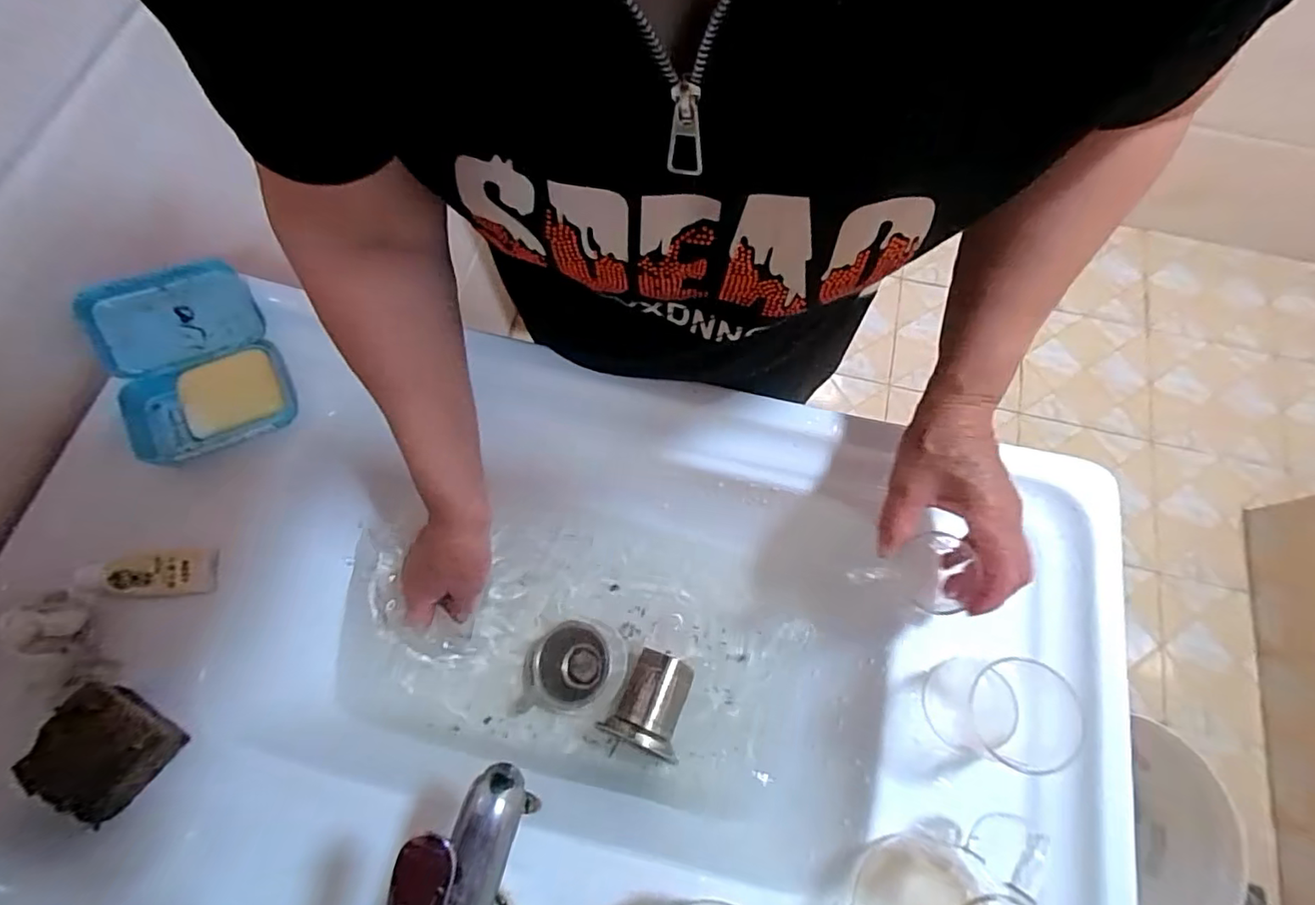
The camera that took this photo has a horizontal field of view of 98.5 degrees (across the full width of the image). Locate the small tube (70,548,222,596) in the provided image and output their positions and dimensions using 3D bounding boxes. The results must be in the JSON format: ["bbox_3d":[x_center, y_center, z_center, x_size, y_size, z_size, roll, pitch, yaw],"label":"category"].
[{"bbox_3d":[-0.374,0.090,0.418,0.079,0.014,0.033,2,78,-28],"label":"small tube"}]

